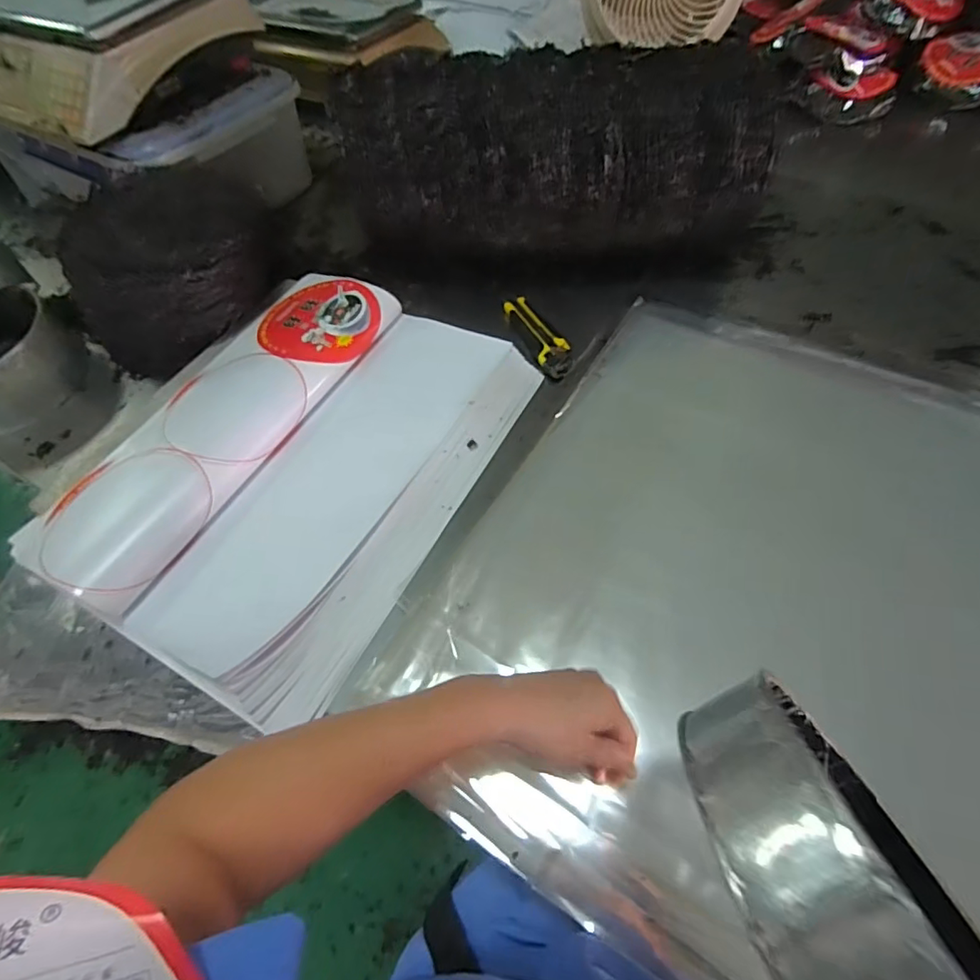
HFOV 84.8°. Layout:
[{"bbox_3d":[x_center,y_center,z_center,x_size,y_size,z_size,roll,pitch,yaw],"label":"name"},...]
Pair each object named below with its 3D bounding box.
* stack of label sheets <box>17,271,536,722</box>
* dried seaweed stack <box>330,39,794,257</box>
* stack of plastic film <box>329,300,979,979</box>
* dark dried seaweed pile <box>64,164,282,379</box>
[{"bbox_3d":[-0.198,-0.043,0.553,0.353,0.049,0.454,25,63,16],"label":"stack of label sheets"},{"bbox_3d":[0.073,-0.384,0.623,0.476,0.161,0.132,1,57,6],"label":"dried seaweed stack"},{"bbox_3d":[0.282,0.065,0.462,0.562,0.031,0.633,26,62,20],"label":"stack of plastic film"},{"bbox_3d":[-0.371,-0.269,0.642,0.225,0.133,0.207,-28,59,-13],"label":"dark dried seaweed pile"}]

